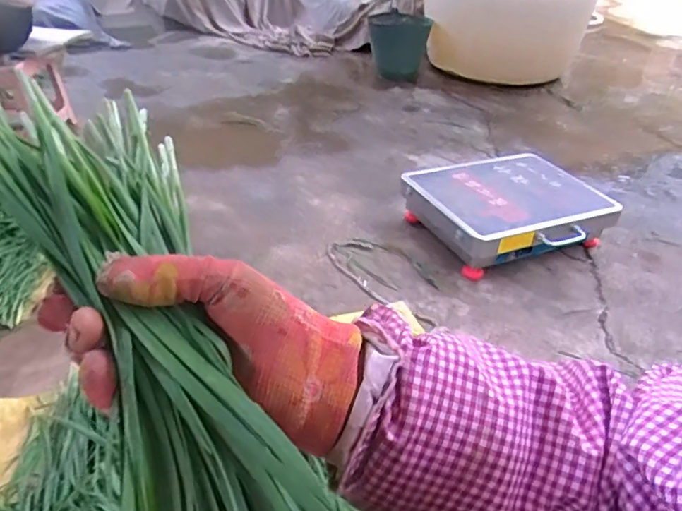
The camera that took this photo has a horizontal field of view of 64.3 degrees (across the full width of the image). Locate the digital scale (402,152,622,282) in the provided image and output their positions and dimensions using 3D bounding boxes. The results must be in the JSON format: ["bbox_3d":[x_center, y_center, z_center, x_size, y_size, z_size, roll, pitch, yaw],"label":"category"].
[{"bbox_3d":[0.392,-0.103,1.279,0.437,0.123,0.342,-13,38,-19],"label":"digital scale"}]

